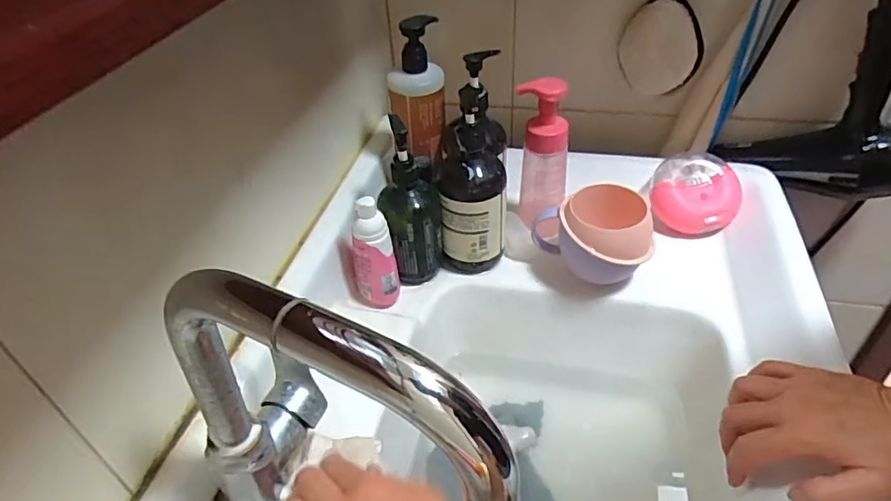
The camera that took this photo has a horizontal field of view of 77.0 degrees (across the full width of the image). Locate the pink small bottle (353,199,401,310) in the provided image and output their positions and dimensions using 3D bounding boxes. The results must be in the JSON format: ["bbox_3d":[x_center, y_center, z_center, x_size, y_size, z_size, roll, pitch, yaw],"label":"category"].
[{"bbox_3d":[-0.071,0.005,0.562,0.039,0.121,0.034,-16,41,-15],"label":"pink small bottle"}]

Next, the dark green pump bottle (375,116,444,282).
[{"bbox_3d":[-0.036,-0.051,0.588,0.064,0.171,0.082,-5,43,-5],"label":"dark green pump bottle"}]

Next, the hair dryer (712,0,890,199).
[{"bbox_3d":[0.455,-0.182,0.634,0.236,0.231,0.072,10,41,15],"label":"hair dryer"}]

